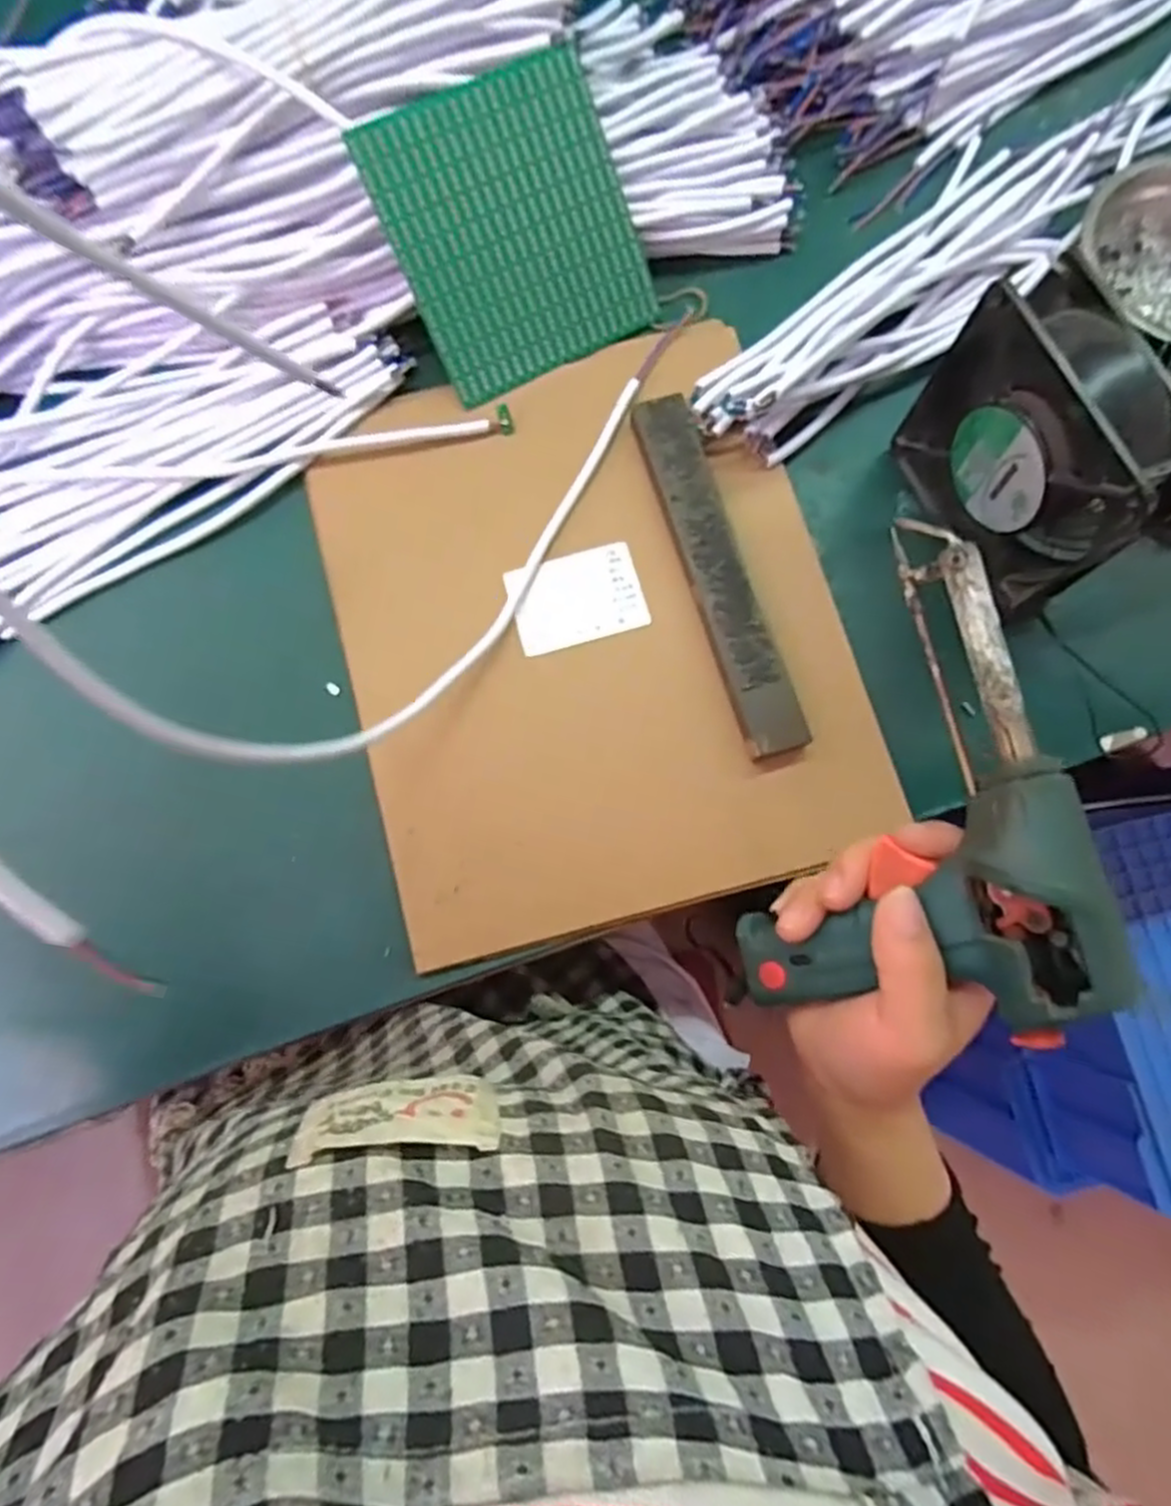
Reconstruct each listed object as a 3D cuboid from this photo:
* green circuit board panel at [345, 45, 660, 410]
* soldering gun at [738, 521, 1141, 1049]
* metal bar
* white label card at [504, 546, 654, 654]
[{"bbox_3d":[-0.038,-0.279,0.406,0.127,0.004,0.133,-28,116,-8],"label":"green circuit board panel"},{"bbox_3d":[0.148,0.027,0.288,0.128,0.045,0.203,28,106,43],"label":"soldering gun"},{"bbox_3d":[0.071,-0.097,0.398,0.034,0.016,0.202,-16,79,-3],"label":"metal bar"},{"bbox_3d":[-0.004,-0.083,0.402,0.069,0.004,0.049,-16,79,-3],"label":"white label card"}]

